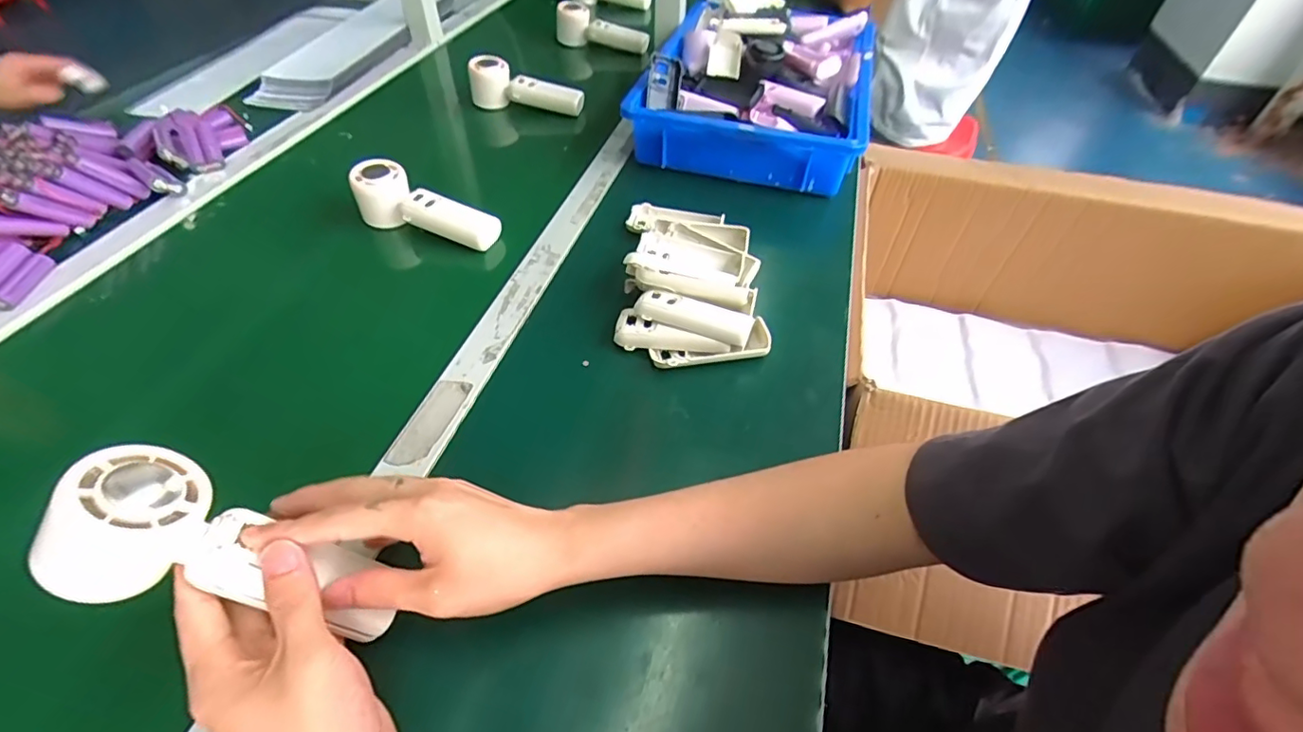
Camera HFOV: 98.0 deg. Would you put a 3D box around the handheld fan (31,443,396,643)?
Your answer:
[{"bbox_3d":[-0.213,0.102,0.297,0.162,0.046,0.062,34,40,-23],"label":"handheld fan"}]

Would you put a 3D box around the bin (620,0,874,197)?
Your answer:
[{"bbox_3d":[0.154,-0.409,0.799,0.294,0.108,0.403,13,46,12],"label":"bin"}]

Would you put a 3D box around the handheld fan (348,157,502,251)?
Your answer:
[{"bbox_3d":[-0.245,-0.169,0.623,0.166,0.057,0.044,22,48,3],"label":"handheld fan"}]

